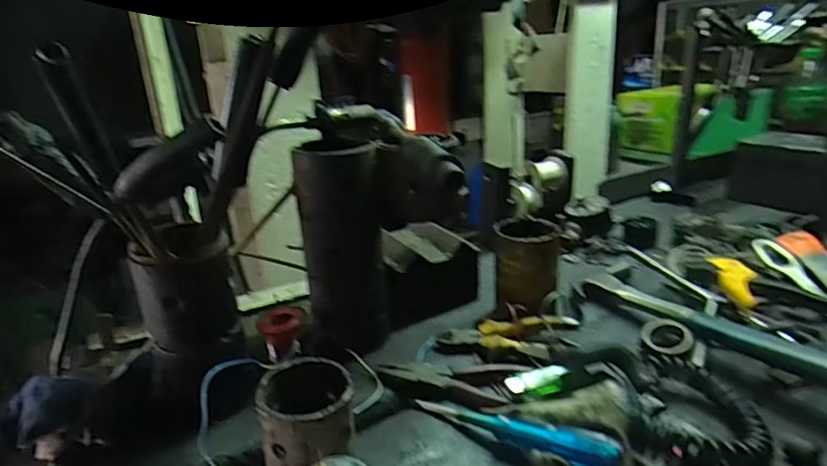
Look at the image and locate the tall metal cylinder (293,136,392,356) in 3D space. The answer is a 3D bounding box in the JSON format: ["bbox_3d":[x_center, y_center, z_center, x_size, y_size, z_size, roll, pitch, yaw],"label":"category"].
[{"bbox_3d":[-0.079,0.014,0.575,0.086,0.216,0.088,-9,20,-14],"label":"tall metal cylinder"}]

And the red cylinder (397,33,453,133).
[{"bbox_3d":[0.025,-0.296,1.044,0.085,0.183,0.080,0,20,9],"label":"red cylinder"}]

